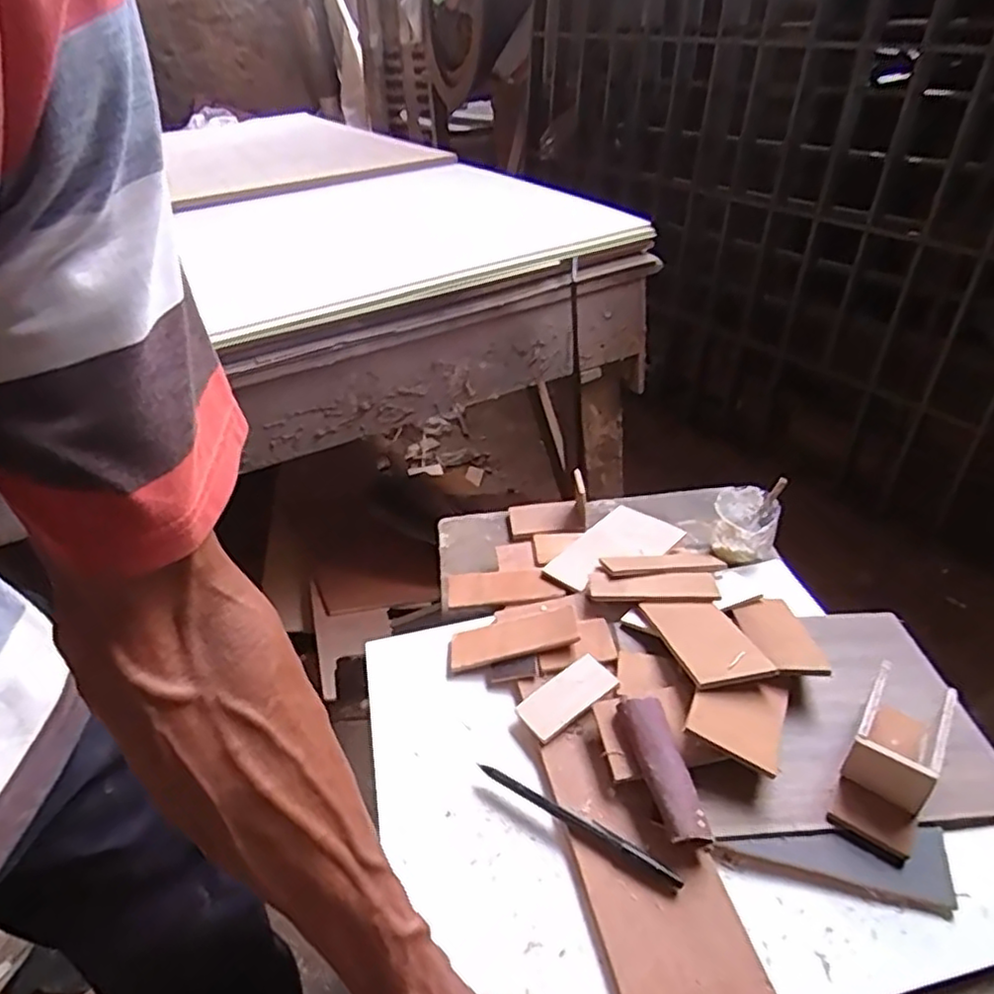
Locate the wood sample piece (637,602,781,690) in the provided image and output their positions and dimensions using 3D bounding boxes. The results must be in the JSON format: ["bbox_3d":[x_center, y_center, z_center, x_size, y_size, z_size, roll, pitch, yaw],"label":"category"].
[{"bbox_3d":[0.168,0.115,0.543,0.062,0.011,0.104,-9,25,-11],"label":"wood sample piece"}]

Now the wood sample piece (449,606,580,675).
[{"bbox_3d":[0.013,0.121,0.585,0.111,0.006,0.047,-15,36,2],"label":"wood sample piece"}]

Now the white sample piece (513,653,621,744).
[{"bbox_3d":[0.054,0.156,0.529,0.075,0.004,0.039,-32,44,-14],"label":"white sample piece"}]

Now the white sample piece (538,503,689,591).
[{"bbox_3d":[0.117,0.051,0.681,0.140,0.010,0.077,-33,44,-31],"label":"white sample piece"}]

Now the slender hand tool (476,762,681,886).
[{"bbox_3d":[0.052,0.220,0.458,0.152,0.012,0.009,19,44,30],"label":"slender hand tool"}]

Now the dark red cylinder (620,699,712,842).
[{"bbox_3d":[0.113,0.189,0.465,0.032,0.035,0.097,-11,37,-6],"label":"dark red cylinder"}]

